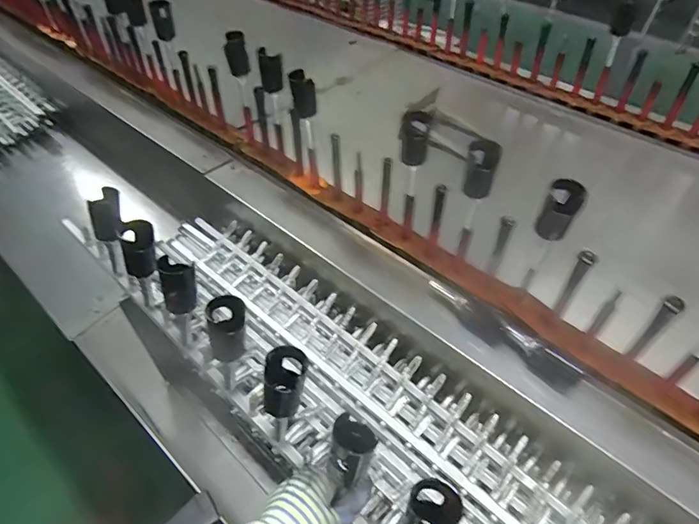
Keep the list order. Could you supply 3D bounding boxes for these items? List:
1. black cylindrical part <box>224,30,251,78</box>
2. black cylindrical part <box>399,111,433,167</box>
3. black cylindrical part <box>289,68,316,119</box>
[{"bbox_3d":[-0.210,-0.390,0.892,0.039,0.078,0.035,-9,12,-10],"label":"black cylindrical part"},{"bbox_3d":[0.093,-0.178,0.689,0.042,0.070,0.032,4,46,3],"label":"black cylindrical part"},{"bbox_3d":[-0.077,-0.277,0.793,0.039,0.085,0.028,-3,46,-4],"label":"black cylindrical part"}]

